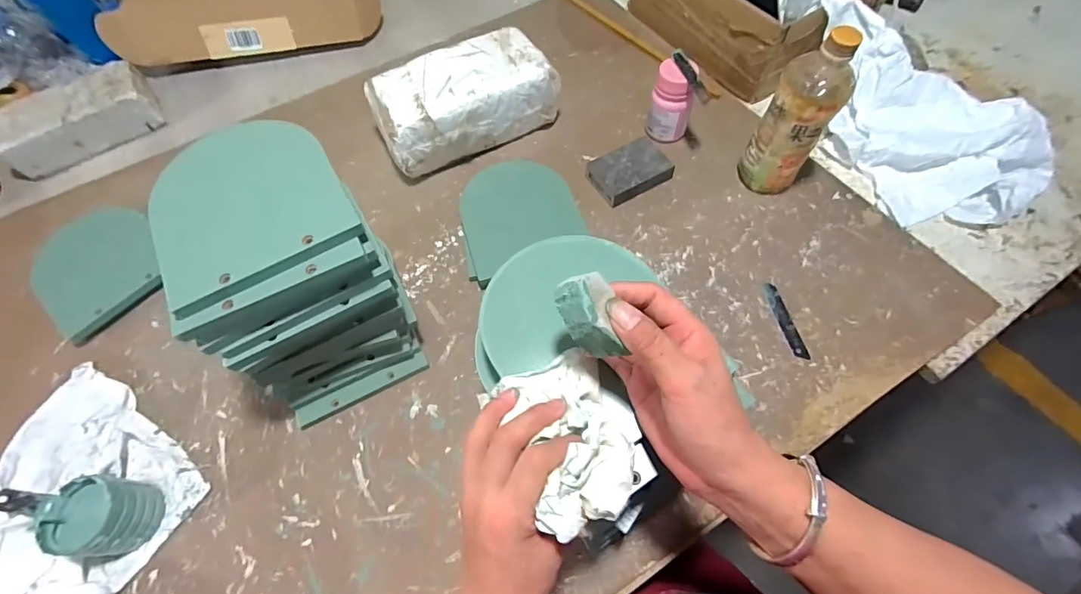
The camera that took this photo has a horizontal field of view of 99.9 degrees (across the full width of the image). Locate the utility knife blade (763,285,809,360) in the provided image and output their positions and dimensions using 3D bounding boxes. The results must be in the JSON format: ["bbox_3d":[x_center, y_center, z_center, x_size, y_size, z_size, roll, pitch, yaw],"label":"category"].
[{"bbox_3d":[0.282,0.026,0.524,0.017,0.004,0.096,-10,61,-3],"label":"utility knife blade"}]

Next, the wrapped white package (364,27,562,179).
[{"bbox_3d":[-0.101,-0.270,0.642,0.246,0.114,0.112,-26,63,-12],"label":"wrapped white package"}]

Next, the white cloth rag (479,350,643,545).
[{"bbox_3d":[0.021,0.089,0.297,0.086,0.032,0.107,-20,62,-9],"label":"white cloth rag"}]

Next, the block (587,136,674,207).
[{"bbox_3d":[0.120,-0.173,0.619,0.102,0.029,0.070,-27,63,-12],"label":"block"}]

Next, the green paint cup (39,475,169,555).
[{"bbox_3d":[-0.406,0.204,0.423,0.060,0.066,0.064,-1,61,2],"label":"green paint cup"}]

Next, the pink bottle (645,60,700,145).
[{"bbox_3d":[0.182,-0.266,0.629,0.058,0.103,0.049,17,63,12],"label":"pink bottle"}]

